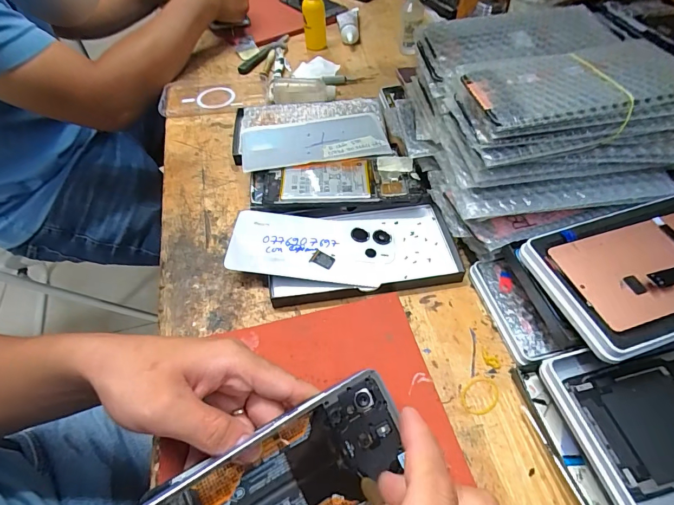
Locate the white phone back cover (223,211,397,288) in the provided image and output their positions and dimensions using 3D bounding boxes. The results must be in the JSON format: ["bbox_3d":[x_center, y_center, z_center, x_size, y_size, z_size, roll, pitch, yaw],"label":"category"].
[{"bbox_3d":[-0.023,-0.005,0.379,0.156,0.006,0.073,6,56,-3],"label":"white phone back cover"}]

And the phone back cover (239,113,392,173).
[{"bbox_3d":[-0.028,-0.132,0.463,0.167,0.008,0.085,-8,54,-5],"label":"phone back cover"}]

